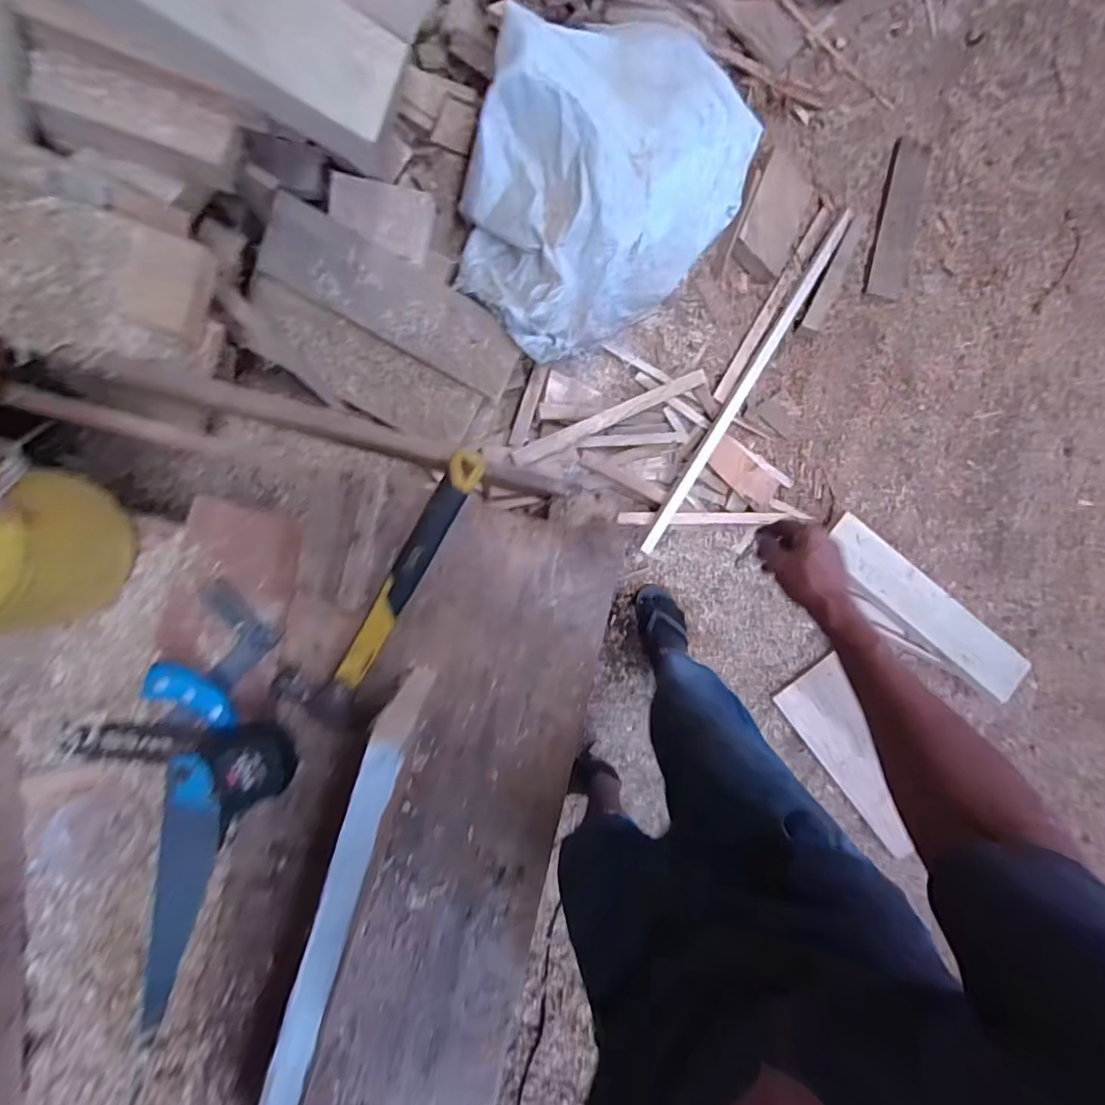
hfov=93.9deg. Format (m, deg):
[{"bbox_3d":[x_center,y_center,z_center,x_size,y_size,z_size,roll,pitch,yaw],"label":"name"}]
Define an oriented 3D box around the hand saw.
[{"bbox_3d":[-0.394,0.320,0.562,0.076,0.038,0.401,1,90,-3],"label":"hand saw"}]

